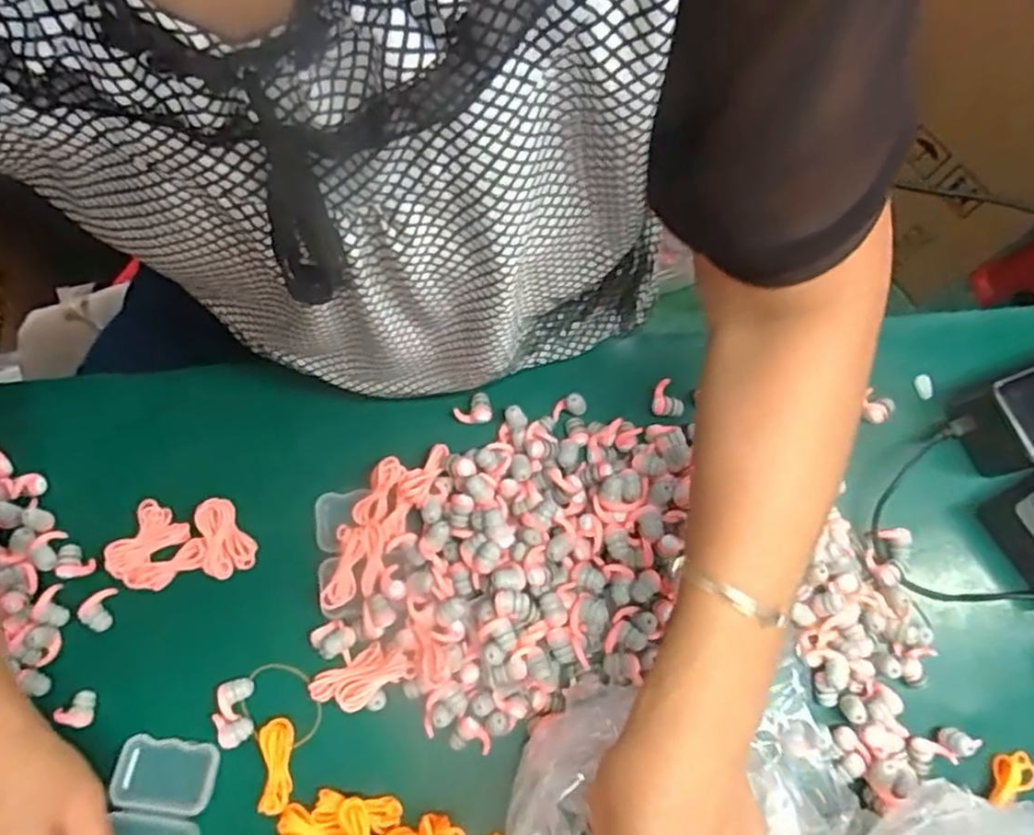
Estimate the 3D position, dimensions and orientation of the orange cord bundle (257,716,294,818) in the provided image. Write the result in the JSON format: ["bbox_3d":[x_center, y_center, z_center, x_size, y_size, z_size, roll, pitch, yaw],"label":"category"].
[{"bbox_3d":[-0.140,0.201,0.402,0.017,0.006,0.050,-3,76,0],"label":"orange cord bundle"}]

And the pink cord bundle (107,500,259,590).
[{"bbox_3d":[-0.205,0.077,0.430,0.084,0.011,0.052,0,76,1],"label":"pink cord bundle"}]

